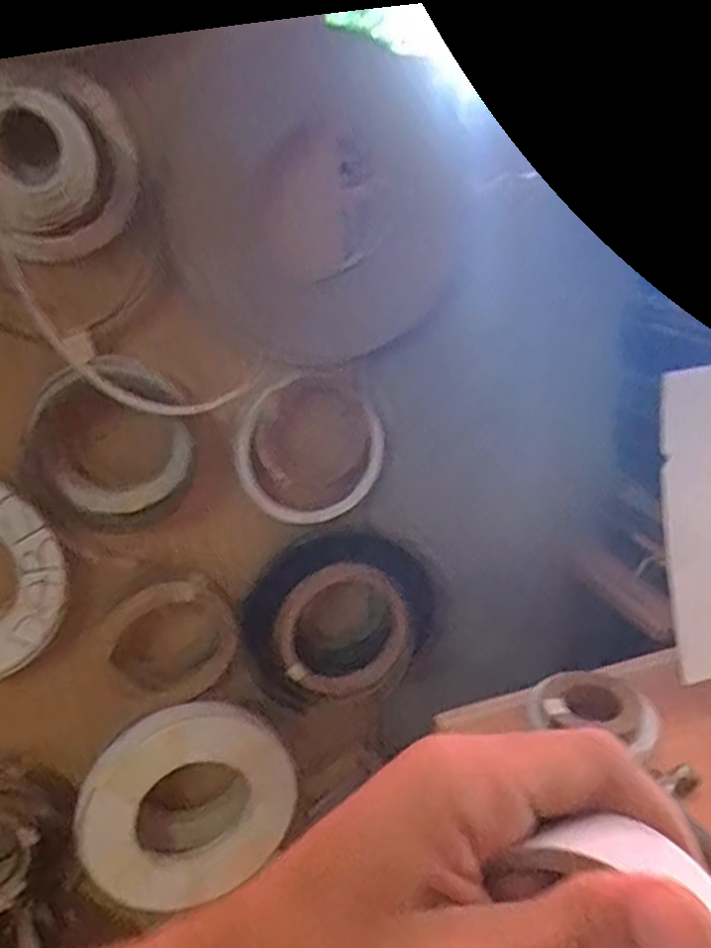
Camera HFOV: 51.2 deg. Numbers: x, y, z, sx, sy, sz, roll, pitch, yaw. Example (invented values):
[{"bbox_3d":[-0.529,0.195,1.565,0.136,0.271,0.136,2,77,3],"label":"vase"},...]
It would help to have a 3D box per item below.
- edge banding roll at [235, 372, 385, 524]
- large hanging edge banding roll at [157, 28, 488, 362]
[{"bbox_3d":[-0.057,-0.032,0.959,0.199,0.190,0.033,-13,24,-21],"label":"edge banding roll"},{"bbox_3d":[-0.028,-0.327,0.896,0.390,0.349,0.047,-13,24,-21],"label":"large hanging edge banding roll"}]

